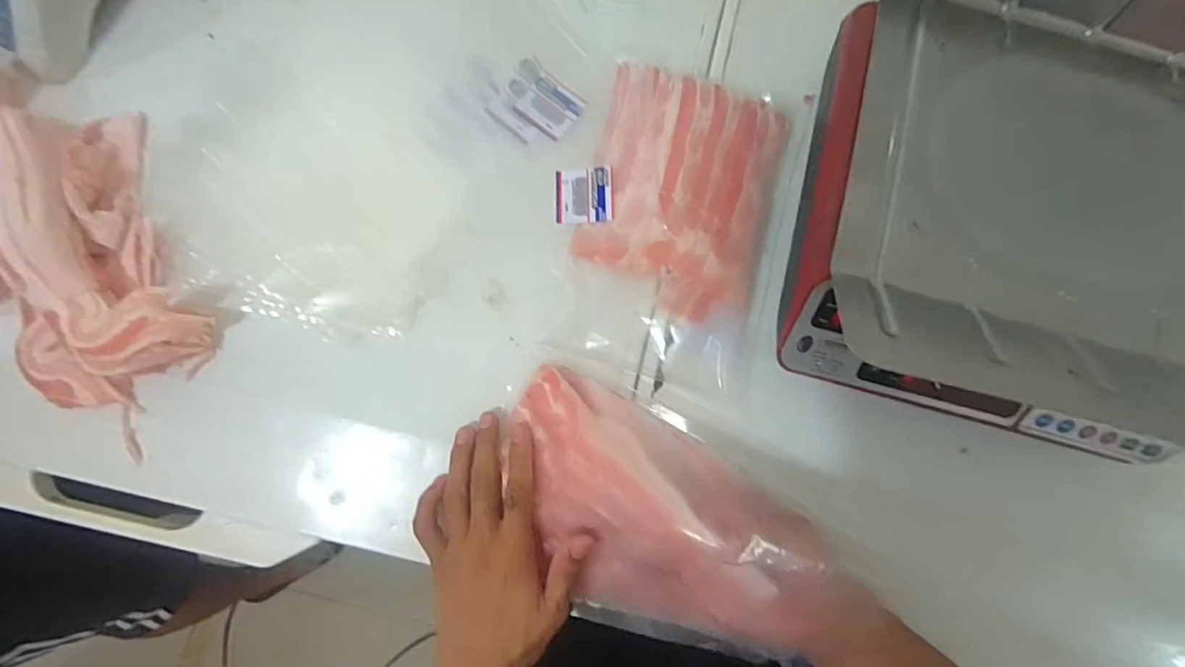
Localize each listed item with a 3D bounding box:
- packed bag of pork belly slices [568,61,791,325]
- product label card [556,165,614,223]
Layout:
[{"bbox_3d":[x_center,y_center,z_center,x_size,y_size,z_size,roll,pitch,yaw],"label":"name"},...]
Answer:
[{"bbox_3d":[0.078,-0.127,0.463,0.162,0.041,0.213,17,78,-2],"label":"packed bag of pork belly slices"},{"bbox_3d":[-0.007,-0.120,0.448,0.050,0.004,0.049,-3,79,8],"label":"product label card"}]

